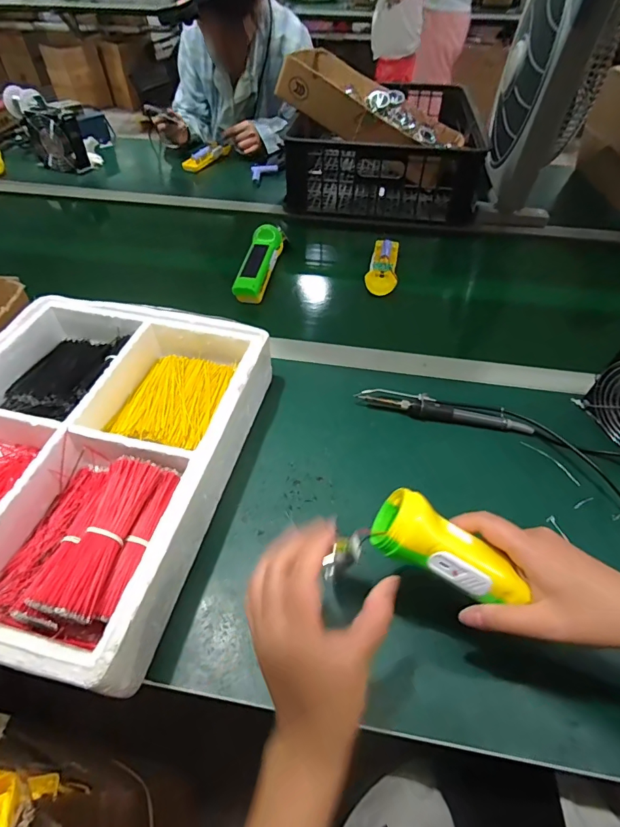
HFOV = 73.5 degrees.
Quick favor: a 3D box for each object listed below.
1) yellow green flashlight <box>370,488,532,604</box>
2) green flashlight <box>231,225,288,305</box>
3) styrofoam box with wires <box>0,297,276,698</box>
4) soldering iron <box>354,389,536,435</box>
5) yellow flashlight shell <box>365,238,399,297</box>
[{"bbox_3d":[0.103,0.107,0.313,0.110,0.038,0.047,30,58,10],"label":"yellow green flashlight"},{"bbox_3d":[-0.085,-0.261,0.715,0.052,0.043,0.175,8,53,6],"label":"green flashlight"},{"bbox_3d":[-0.247,0.033,0.437,0.318,0.085,0.371,11,54,7],"label":"styrofoam box with wires"},{"bbox_3d":[0.166,-0.005,0.522,0.208,0.019,0.034,9,54,6],"label":"soldering iron"},{"bbox_3d":[0.130,-0.268,0.732,0.051,0.026,0.152,8,54,5],"label":"yellow flashlight shell"}]

